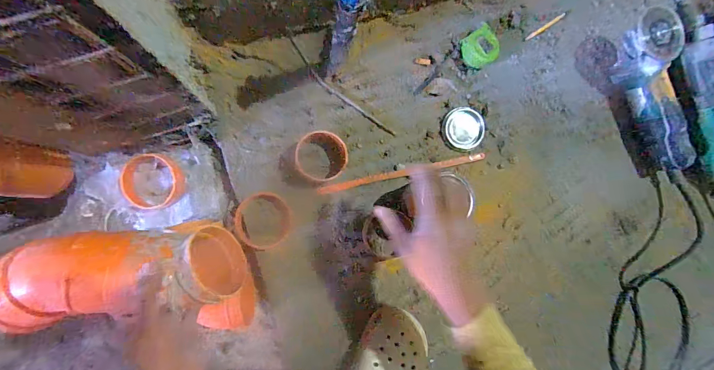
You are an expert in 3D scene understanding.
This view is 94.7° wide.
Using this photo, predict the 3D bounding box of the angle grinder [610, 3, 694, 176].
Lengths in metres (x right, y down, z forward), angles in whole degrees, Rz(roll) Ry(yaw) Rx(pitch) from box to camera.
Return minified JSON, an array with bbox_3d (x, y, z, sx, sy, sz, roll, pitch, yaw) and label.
[{"bbox_3d":[0.538,-0.162,0.595,0.080,0.086,0.283,-17,87,-7],"label":"angle grinder"}]

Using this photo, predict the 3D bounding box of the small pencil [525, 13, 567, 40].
[{"bbox_3d":[0.359,-0.301,0.626,0.095,0.005,0.010,-34,90,-8],"label":"small pencil"}]

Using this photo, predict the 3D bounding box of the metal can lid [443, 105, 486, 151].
[{"bbox_3d":[0.191,-0.100,0.588,0.074,0.007,0.079,1,85,-6],"label":"metal can lid"}]

